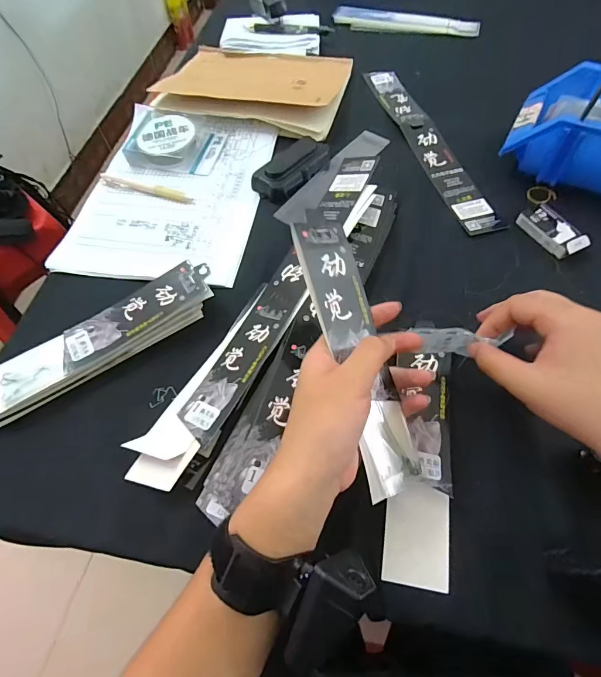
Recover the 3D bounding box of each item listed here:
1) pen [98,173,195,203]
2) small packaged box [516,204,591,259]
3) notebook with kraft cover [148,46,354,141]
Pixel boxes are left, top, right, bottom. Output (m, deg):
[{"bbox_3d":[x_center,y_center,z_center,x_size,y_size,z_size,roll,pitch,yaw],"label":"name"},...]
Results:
[{"bbox_3d":[-0.191,-0.185,0.483,0.126,0.009,0.015,14,62,12],"label":"pen"},{"bbox_3d":[0.269,-0.115,0.418,0.036,0.016,0.067,-26,61,-11],"label":"small packaged box"},{"bbox_3d":[-0.063,-0.365,0.566,0.245,0.031,0.181,14,61,11],"label":"notebook with kraft cover"}]

